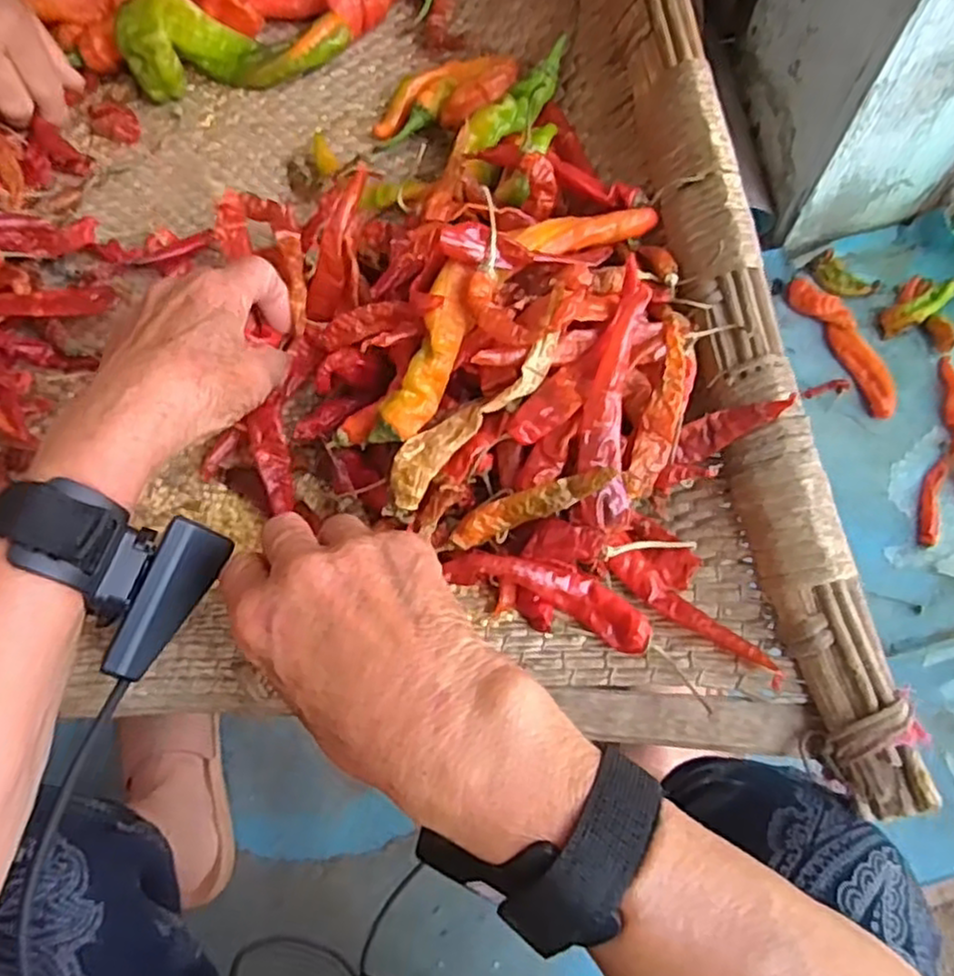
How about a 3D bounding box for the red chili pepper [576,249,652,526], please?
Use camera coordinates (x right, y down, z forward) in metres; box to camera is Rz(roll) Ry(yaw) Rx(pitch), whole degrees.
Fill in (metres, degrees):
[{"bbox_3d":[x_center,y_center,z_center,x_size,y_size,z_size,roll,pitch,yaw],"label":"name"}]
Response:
[{"bbox_3d":[0.061,-0.039,0.318,0.025,0.011,0.115,7,99,5],"label":"red chili pepper"}]

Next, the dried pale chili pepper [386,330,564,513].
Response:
[{"bbox_3d":[-0.002,-0.032,0.329,0.102,0.012,0.024,-41,73,1],"label":"dried pale chili pepper"}]

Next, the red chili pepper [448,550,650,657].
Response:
[{"bbox_3d":[0.035,0.049,0.339,0.097,0.017,0.029,16,71,8],"label":"red chili pepper"}]

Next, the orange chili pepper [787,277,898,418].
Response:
[{"bbox_3d":[0.440,-0.172,0.850,0.046,0.032,0.190,-26,71,-7],"label":"orange chili pepper"}]

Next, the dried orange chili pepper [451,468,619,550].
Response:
[{"bbox_3d":[0.024,0.008,0.329,0.080,0.009,0.013,-23,69,15],"label":"dried orange chili pepper"}]

